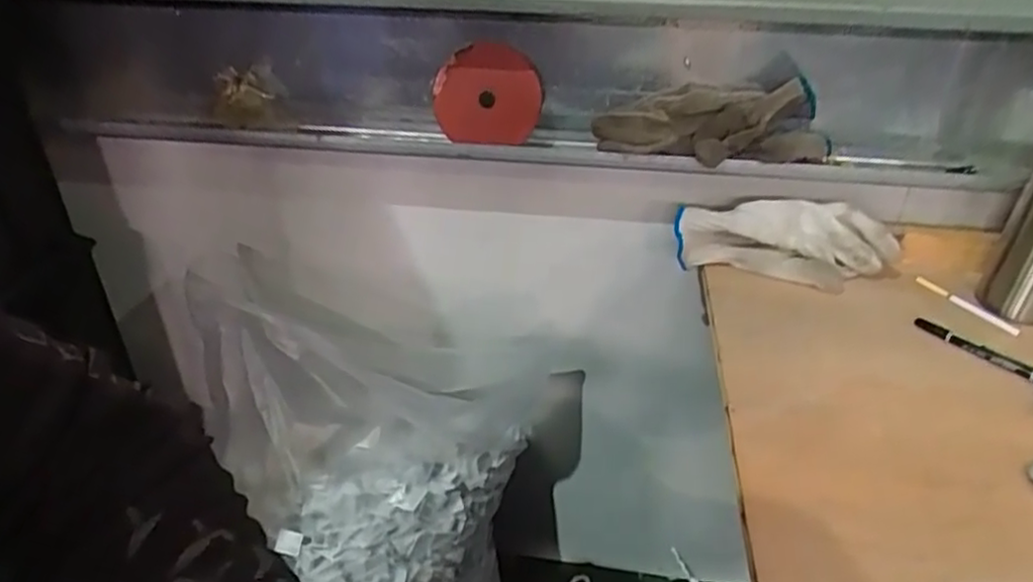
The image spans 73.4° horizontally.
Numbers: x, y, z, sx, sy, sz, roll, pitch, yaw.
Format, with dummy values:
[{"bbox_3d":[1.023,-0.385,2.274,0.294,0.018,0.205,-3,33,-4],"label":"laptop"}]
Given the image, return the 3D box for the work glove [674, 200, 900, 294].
[{"bbox_3d":[0.260,-0.048,0.676,0.197,0.060,0.067,10,36,16],"label":"work glove"}]

